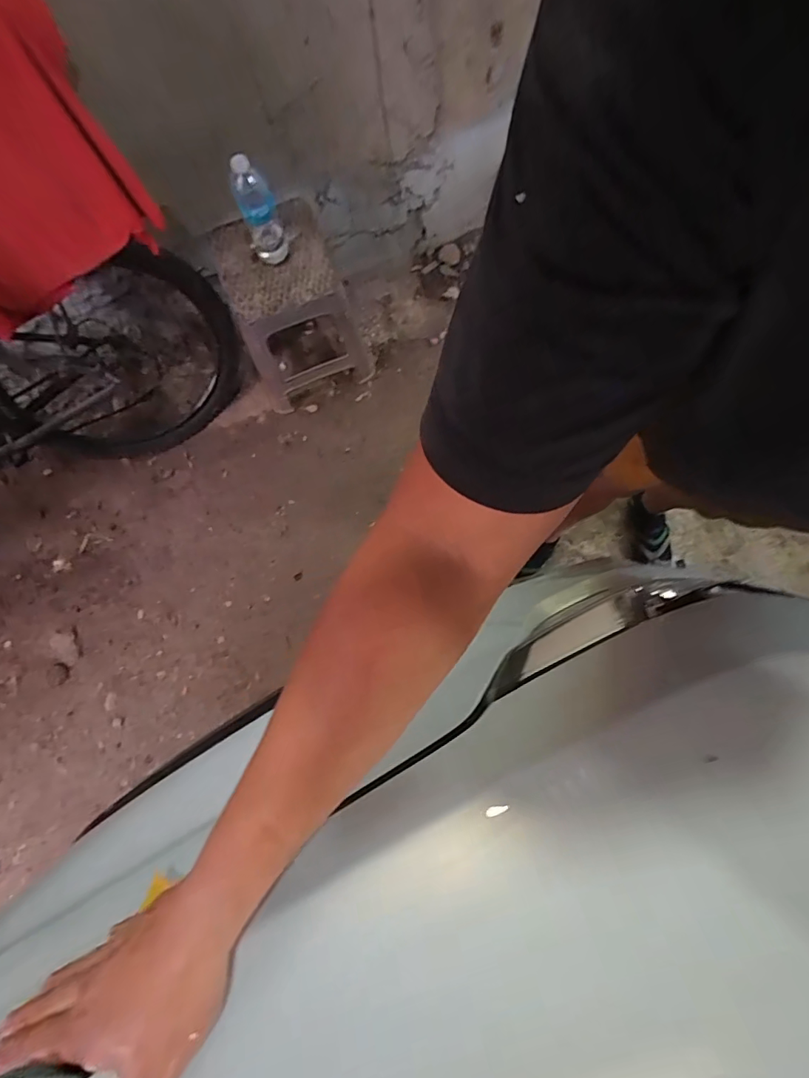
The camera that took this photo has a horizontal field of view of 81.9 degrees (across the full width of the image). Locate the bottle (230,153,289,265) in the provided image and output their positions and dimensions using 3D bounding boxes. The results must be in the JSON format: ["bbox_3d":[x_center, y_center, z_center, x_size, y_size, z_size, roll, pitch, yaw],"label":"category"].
[{"bbox_3d":[-0.321,-0.725,1.028,0.080,0.246,0.090,-21,73,-2],"label":"bottle"}]

